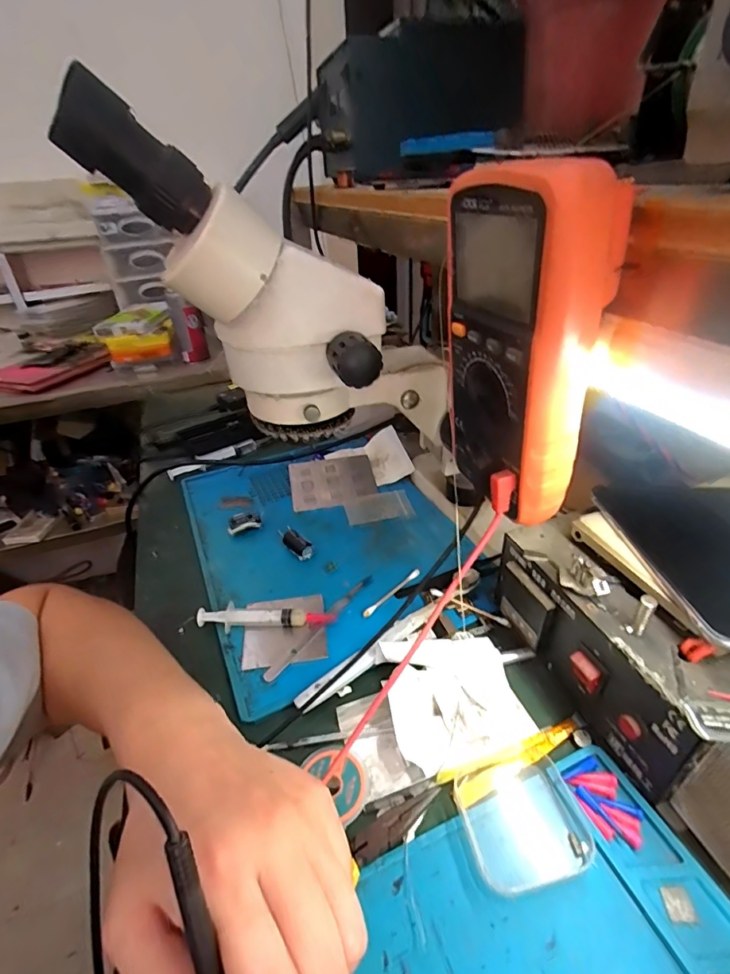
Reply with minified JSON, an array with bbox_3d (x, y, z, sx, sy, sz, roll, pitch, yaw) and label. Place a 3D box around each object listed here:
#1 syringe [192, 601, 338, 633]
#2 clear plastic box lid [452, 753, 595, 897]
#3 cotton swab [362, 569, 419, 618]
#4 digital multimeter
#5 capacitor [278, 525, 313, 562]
[{"bbox_3d":[-0.083,0.110,0.386,0.113,0.016,0.015,-2,35,4],"label":"syringe"},{"bbox_3d":[0.090,0.188,0.262,0.065,0.004,0.060,-11,35,-10],"label":"clear plastic box lid"},{"bbox_3d":[0.025,0.094,0.412,0.071,0.004,0.008,-30,42,-32],"label":"cotton swab"},{"bbox_3d":[0.083,-0.072,0.249,0.050,0.163,0.089,-13,34,-13],"label":"digital multimeter"},{"bbox_3d":[-0.071,0.056,0.465,0.017,0.012,0.051,-26,40,-28],"label":"capacitor"}]

